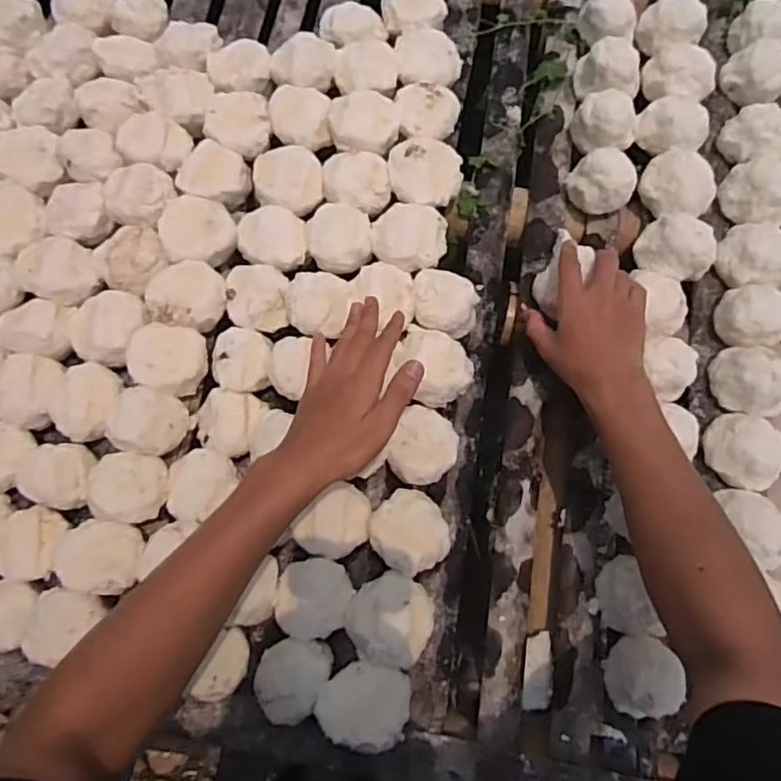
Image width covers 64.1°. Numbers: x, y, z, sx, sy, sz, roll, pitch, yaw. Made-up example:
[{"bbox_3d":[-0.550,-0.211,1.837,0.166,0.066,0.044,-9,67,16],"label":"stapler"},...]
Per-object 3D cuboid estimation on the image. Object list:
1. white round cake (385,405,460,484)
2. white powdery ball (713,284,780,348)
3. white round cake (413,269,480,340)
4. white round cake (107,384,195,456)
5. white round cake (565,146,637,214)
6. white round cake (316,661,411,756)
[{"bbox_3d":[0.032,0.058,0.611,0.066,0.041,0.077,24,77,4],"label":"white round cake"},{"bbox_3d":[0.373,-0.076,0.640,0.057,0.044,0.065,-22,78,-6],"label":"white powdery ball"},{"bbox_3d":[0.057,-0.089,0.646,0.068,0.032,0.066,0,77,-1],"label":"white round cake"},{"bbox_3d":[-0.232,0.031,0.602,0.061,0.052,0.062,0,77,-1],"label":"white round cake"},{"bbox_3d":[0.235,-0.229,0.683,0.061,0.048,0.059,0,77,-1],"label":"white round cake"},{"bbox_3d":[-0.022,0.267,0.534,0.075,0.043,0.064,8,77,1],"label":"white round cake"}]

